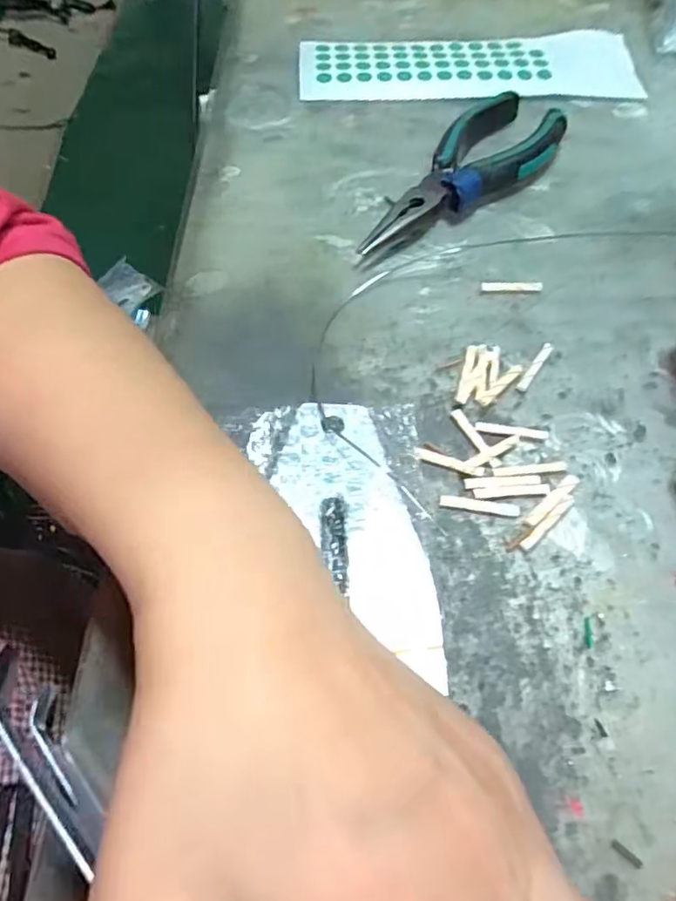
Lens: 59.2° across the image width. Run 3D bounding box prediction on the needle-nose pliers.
[{"bbox_3d":[0.070,-0.148,0.323,0.054,0.019,0.151,33,64,18],"label":"needle-nose pliers"}]

